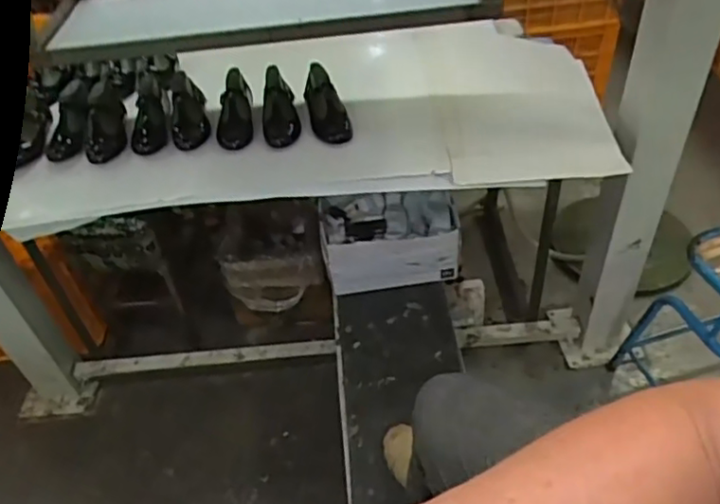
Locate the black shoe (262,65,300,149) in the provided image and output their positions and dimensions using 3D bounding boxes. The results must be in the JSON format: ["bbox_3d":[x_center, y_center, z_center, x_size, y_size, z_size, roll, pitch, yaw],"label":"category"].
[{"bbox_3d":[-0.164,-0.293,1.272,0.072,0.080,0.193,-10,45,-4],"label":"black shoe"}]

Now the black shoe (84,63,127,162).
[{"bbox_3d":[-0.547,-0.305,1.352,0.081,0.083,0.290,-14,45,-8],"label":"black shoe"}]

